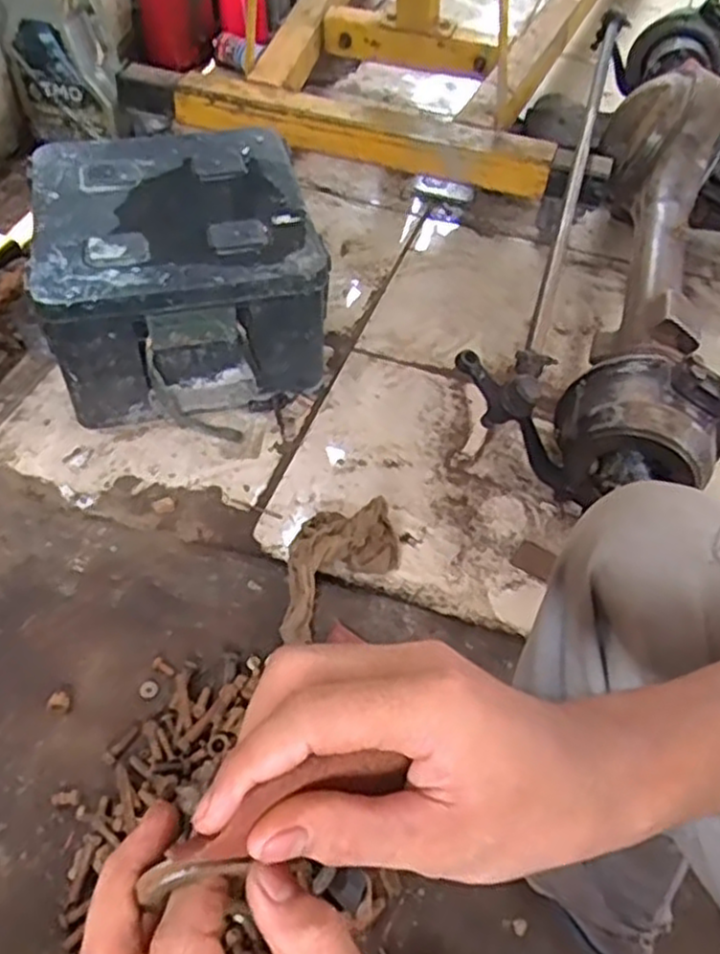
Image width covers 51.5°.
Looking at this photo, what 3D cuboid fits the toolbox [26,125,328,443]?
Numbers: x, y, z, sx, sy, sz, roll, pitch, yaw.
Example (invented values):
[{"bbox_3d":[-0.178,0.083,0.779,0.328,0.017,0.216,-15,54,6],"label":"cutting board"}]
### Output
[{"bbox_3d":[-0.259,-0.299,1.104,0.363,0.228,0.381,-9,52,-10],"label":"toolbox"}]

